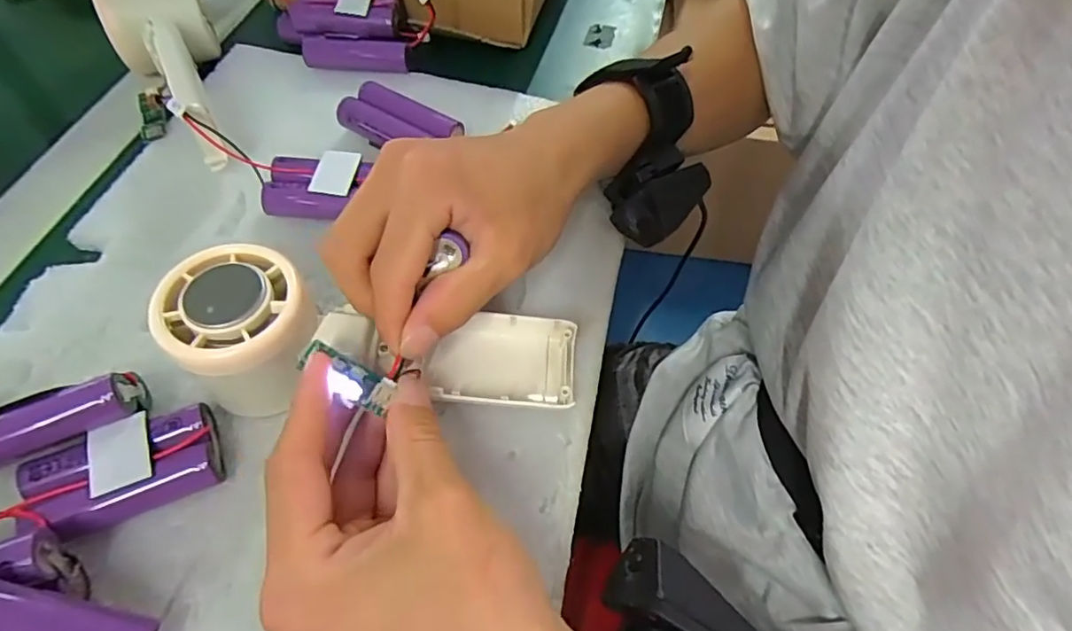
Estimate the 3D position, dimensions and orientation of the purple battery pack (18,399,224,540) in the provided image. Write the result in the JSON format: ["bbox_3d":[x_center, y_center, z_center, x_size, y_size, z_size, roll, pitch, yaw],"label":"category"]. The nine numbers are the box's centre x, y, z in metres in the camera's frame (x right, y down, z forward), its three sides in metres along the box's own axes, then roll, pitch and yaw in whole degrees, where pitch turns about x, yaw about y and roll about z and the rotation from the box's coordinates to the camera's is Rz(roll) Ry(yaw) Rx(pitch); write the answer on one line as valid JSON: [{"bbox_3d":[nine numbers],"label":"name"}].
[{"bbox_3d":[-0.161,0.061,0.226,0.065,0.020,0.036,-21,62,-14],"label":"purple battery pack"}]

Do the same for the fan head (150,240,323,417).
[{"bbox_3d":[-0.118,0.008,0.239,0.052,0.058,0.055,1,59,-2],"label":"fan head"}]

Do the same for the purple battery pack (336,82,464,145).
[{"bbox_3d":[-0.079,-0.111,0.334,0.067,0.017,0.033,24,61,12],"label":"purple battery pack"}]

